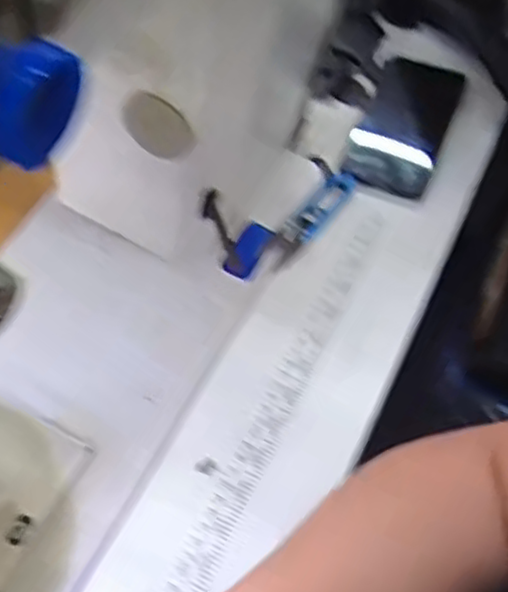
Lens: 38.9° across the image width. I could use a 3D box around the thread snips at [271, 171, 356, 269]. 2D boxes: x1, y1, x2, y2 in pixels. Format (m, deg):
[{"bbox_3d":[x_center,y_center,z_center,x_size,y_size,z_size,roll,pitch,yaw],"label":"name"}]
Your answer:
[{"bbox_3d":[0.049,-0.066,0.610,0.026,0.010,0.120,32,60,19],"label":"thread snips"}]

